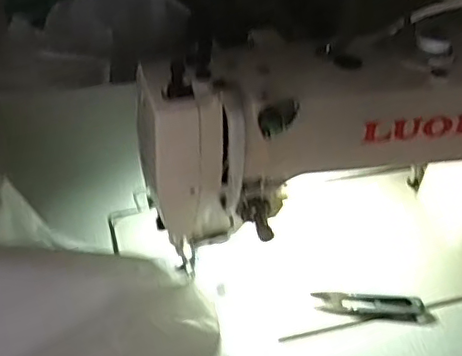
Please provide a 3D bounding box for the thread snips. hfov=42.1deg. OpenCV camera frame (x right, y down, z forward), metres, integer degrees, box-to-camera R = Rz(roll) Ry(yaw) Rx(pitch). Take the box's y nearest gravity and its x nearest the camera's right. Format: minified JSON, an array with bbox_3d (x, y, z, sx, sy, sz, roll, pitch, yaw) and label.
[{"bbox_3d":[0.125,0.113,0.542,0.096,0.007,0.023,1,44,-2],"label":"thread snips"}]

